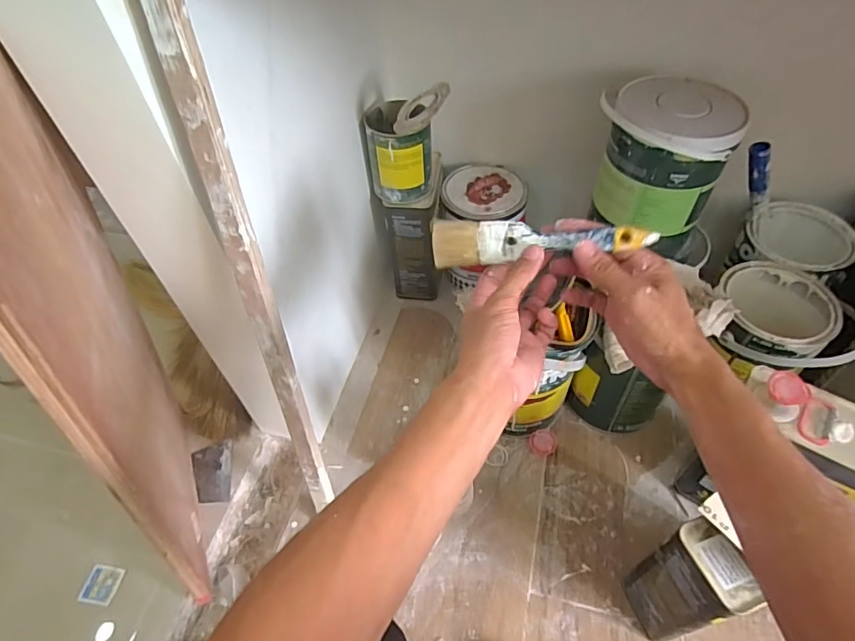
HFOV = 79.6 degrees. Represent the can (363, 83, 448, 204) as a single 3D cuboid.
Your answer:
[{"bbox_3d":[-0.038,-0.299,0.836,0.127,0.183,0.129,-12,51,-6],"label":"can"}]

